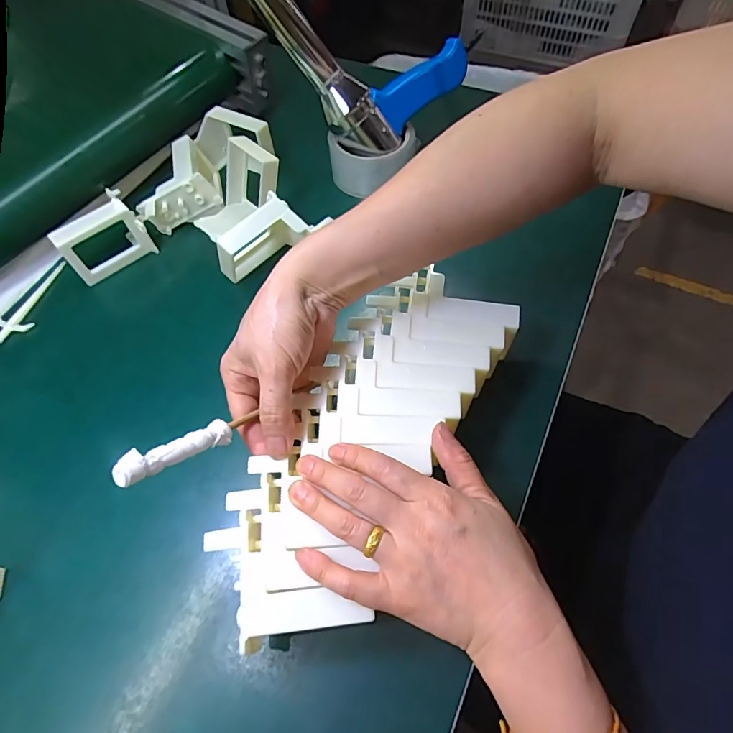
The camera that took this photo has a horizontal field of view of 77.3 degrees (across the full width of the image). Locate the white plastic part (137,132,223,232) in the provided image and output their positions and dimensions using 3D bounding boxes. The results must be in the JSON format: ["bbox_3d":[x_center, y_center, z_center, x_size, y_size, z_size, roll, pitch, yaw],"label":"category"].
[{"bbox_3d":[-0.201,-0.190,0.494,0.078,0.058,0.082,-31,49,10],"label":"white plastic part"}]

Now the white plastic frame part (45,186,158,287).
[{"bbox_3d":[-0.254,-0.122,0.445,0.075,0.063,0.027,-34,63,-15],"label":"white plastic frame part"}]

